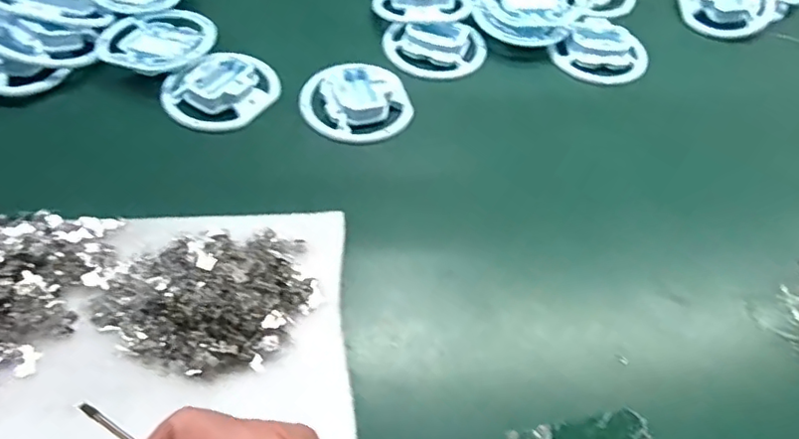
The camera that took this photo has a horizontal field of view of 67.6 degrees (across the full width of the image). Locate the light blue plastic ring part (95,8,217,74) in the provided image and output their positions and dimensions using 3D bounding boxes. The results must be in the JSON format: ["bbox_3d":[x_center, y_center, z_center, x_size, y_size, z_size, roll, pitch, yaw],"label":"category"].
[{"bbox_3d":[-0.230,-0.175,0.572,0.104,0.018,0.091,19,53,9],"label":"light blue plastic ring part"}]

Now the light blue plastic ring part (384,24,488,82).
[{"bbox_3d":[0.034,-0.170,0.600,0.101,0.019,0.078,8,52,1],"label":"light blue plastic ring part"}]

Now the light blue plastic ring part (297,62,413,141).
[{"bbox_3d":[-0.043,-0.112,0.562,0.098,0.026,0.093,2,52,-3],"label":"light blue plastic ring part"}]

